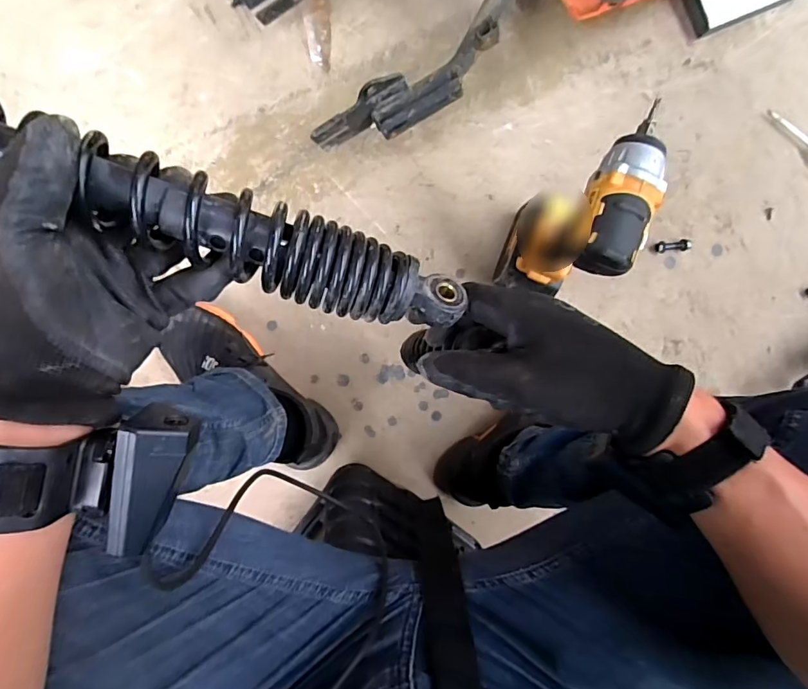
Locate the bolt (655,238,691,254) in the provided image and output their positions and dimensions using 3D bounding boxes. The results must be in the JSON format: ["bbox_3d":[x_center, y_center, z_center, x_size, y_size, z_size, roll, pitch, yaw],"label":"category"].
[{"bbox_3d":[0.389,-0.142,0.688,0.052,0.015,0.016,-6,92,-5],"label":"bolt"}]

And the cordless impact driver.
[{"bbox_3d":[0.191,-0.140,0.546,0.076,0.269,0.156,15,90,-6],"label":"cordless impact driver"}]

